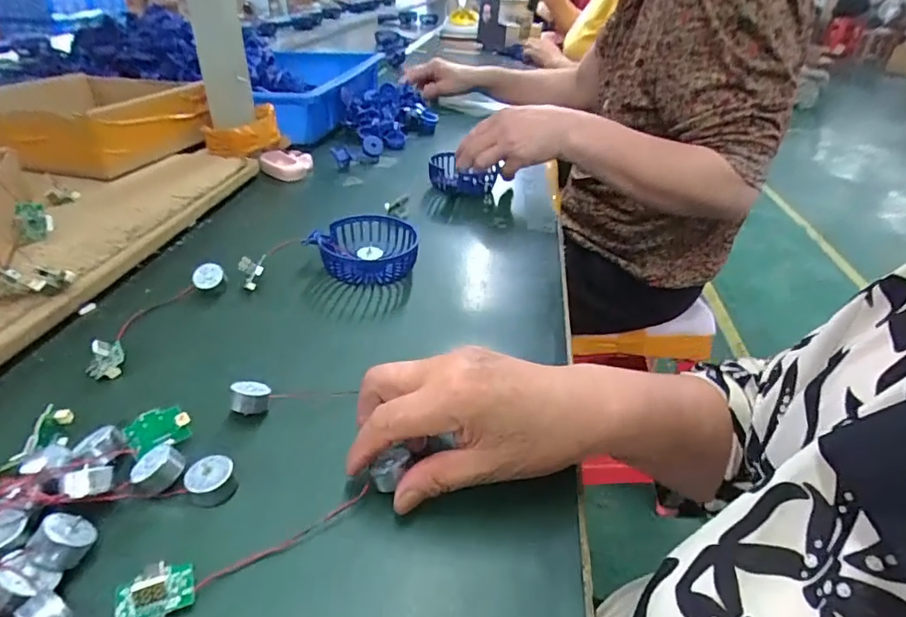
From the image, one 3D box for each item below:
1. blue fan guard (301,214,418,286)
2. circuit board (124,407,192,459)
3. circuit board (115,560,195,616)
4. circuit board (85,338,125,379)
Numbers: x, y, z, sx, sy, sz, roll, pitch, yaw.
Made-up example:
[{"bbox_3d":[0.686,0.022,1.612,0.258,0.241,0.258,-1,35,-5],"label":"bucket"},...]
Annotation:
[{"bbox_3d":[-0.086,-0.056,0.493,0.105,0.037,0.081,0,34,-4],"label":"blue fan guard"},{"bbox_3d":[-0.170,0.069,0.298,0.031,0.005,0.022,-23,85,-42],"label":"circuit board"},{"bbox_3d":[-0.135,0.129,0.234,0.031,0.009,0.024,-16,38,-25],"label":"circuit board"},{"bbox_3d":[-0.238,0.031,0.352,0.023,0.021,0.026,-22,40,-32],"label":"circuit board"}]

